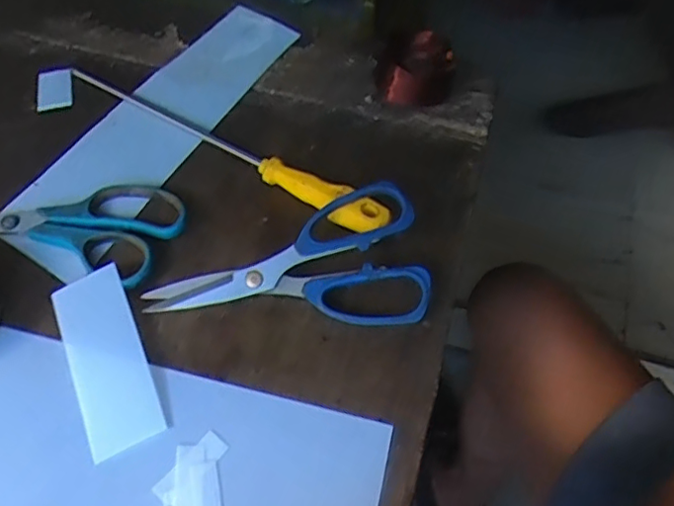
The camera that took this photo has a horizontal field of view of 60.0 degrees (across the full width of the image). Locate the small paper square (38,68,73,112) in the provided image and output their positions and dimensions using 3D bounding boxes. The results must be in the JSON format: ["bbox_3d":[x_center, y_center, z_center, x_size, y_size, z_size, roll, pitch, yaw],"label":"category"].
[{"bbox_3d":[-0.233,-0.135,0.483,0.027,0.005,0.045,-11,59,-7],"label":"small paper square"}]

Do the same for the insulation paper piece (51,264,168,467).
[{"bbox_3d":[-0.140,0.062,0.354,0.045,0.010,0.114,-22,61,-13],"label":"insulation paper piece"}]

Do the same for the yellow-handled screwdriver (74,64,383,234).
[{"bbox_3d":[-0.088,-0.089,0.432,0.290,0.024,0.023,32,64,18],"label":"yellow-handled screwdriver"}]

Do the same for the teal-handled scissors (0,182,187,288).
[{"bbox_3d":[-0.202,-0.027,0.403,0.190,0.009,0.078,12,59,7],"label":"teal-handled scissors"}]

